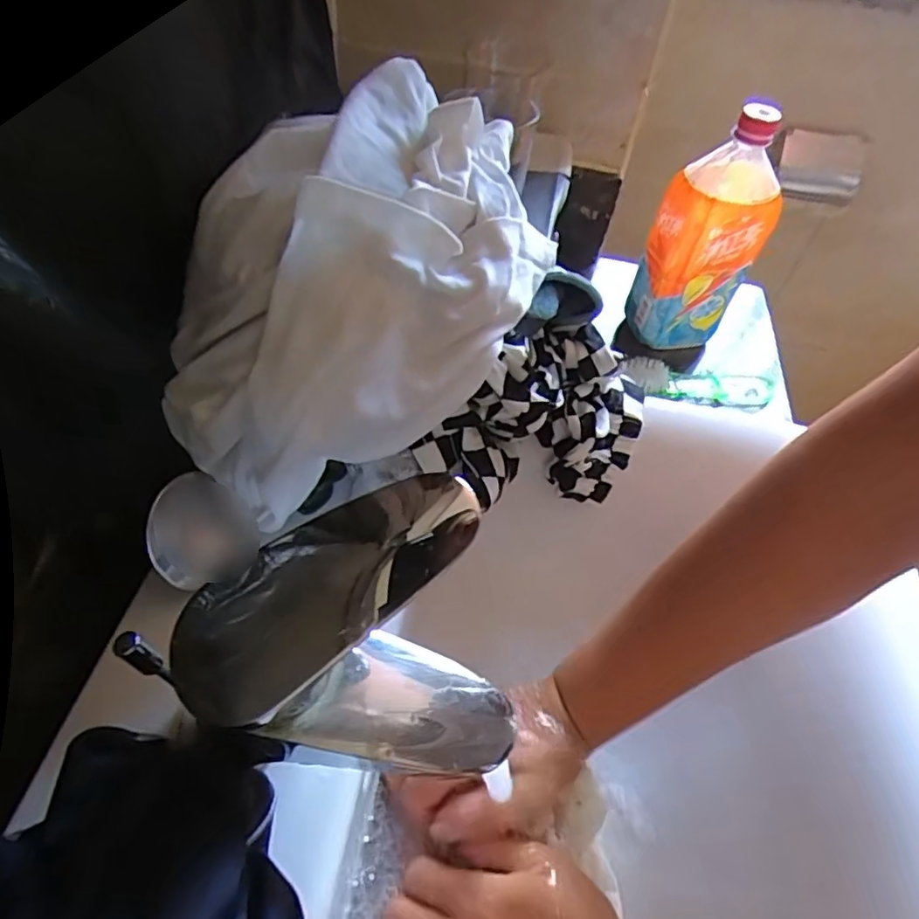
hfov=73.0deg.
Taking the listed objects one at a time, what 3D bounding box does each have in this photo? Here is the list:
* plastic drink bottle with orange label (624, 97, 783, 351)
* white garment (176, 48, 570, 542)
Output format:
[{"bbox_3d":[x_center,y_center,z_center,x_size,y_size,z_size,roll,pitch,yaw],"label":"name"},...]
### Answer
[{"bbox_3d":[0.227,-0.204,0.574,0.094,0.204,0.064,-7,53,-12],"label":"plastic drink bottle with orange label"},{"bbox_3d":[-0.039,-0.093,0.326,0.133,0.118,0.234,28,54,15],"label":"white garment"}]

